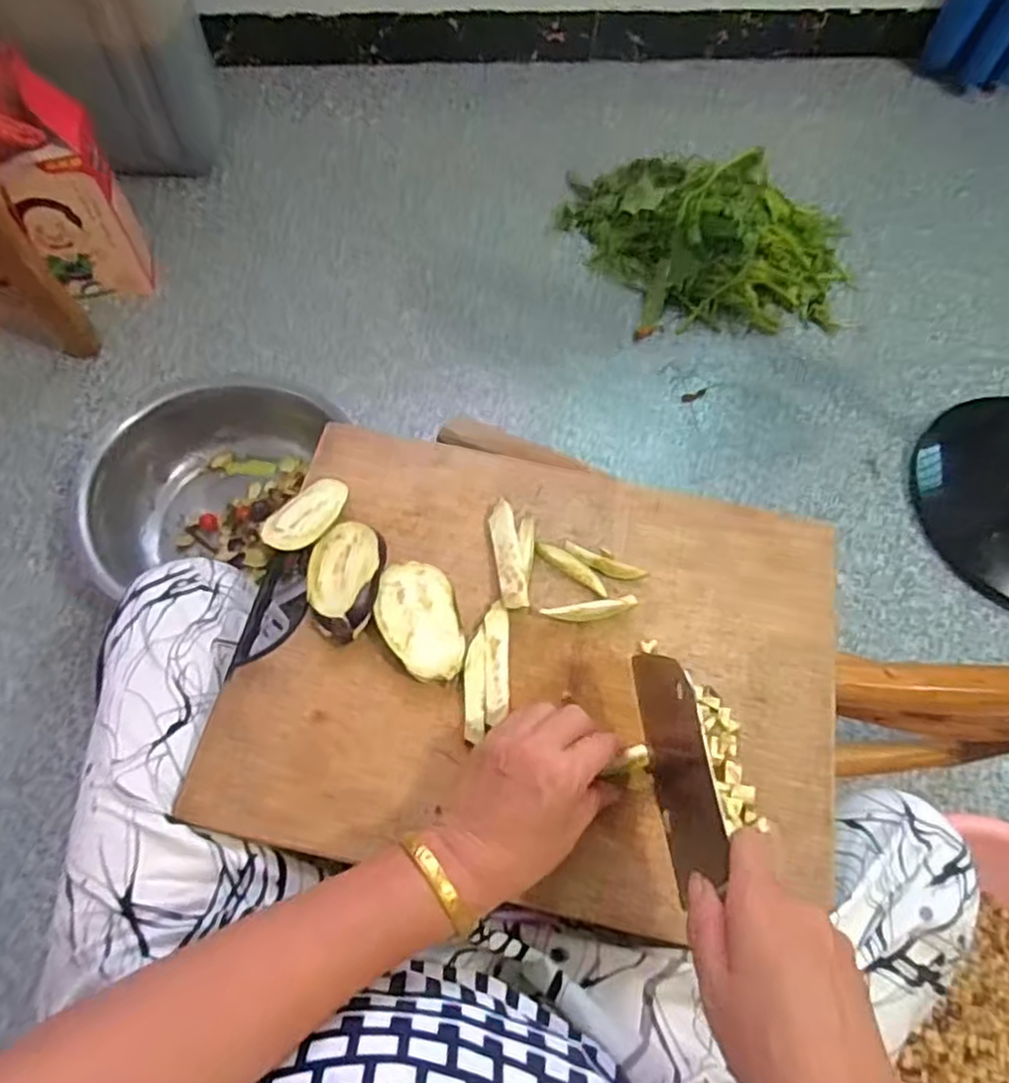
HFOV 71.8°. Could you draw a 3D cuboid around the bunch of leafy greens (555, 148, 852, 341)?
[{"bbox_3d":[0.340,-0.511,1.141,0.445,0.089,0.349,-2,64,-3],"label":"bunch of leafy greens"}]

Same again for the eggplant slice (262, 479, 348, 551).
[{"bbox_3d":[-0.141,-0.020,0.497,0.037,0.006,0.066,37,68,15],"label":"eggplant slice"}]

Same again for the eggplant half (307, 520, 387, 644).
[{"bbox_3d":[-0.110,0.025,0.473,0.050,0.018,0.080,12,64,3],"label":"eggplant half"}]

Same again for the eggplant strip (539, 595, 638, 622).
[{"bbox_3d":[0.058,0.047,0.478,0.064,0.008,0.012,-7,64,-6],"label":"eggplant strip"}]

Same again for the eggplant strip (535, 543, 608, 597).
[{"bbox_3d":[0.048,0.018,0.493,0.058,0.007,0.013,34,67,14],"label":"eggplant strip"}]

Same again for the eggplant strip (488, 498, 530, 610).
[{"bbox_3d":[0.003,0.008,0.491,0.019,0.008,0.082,-7,64,-6],"label":"eggplant strip"}]

